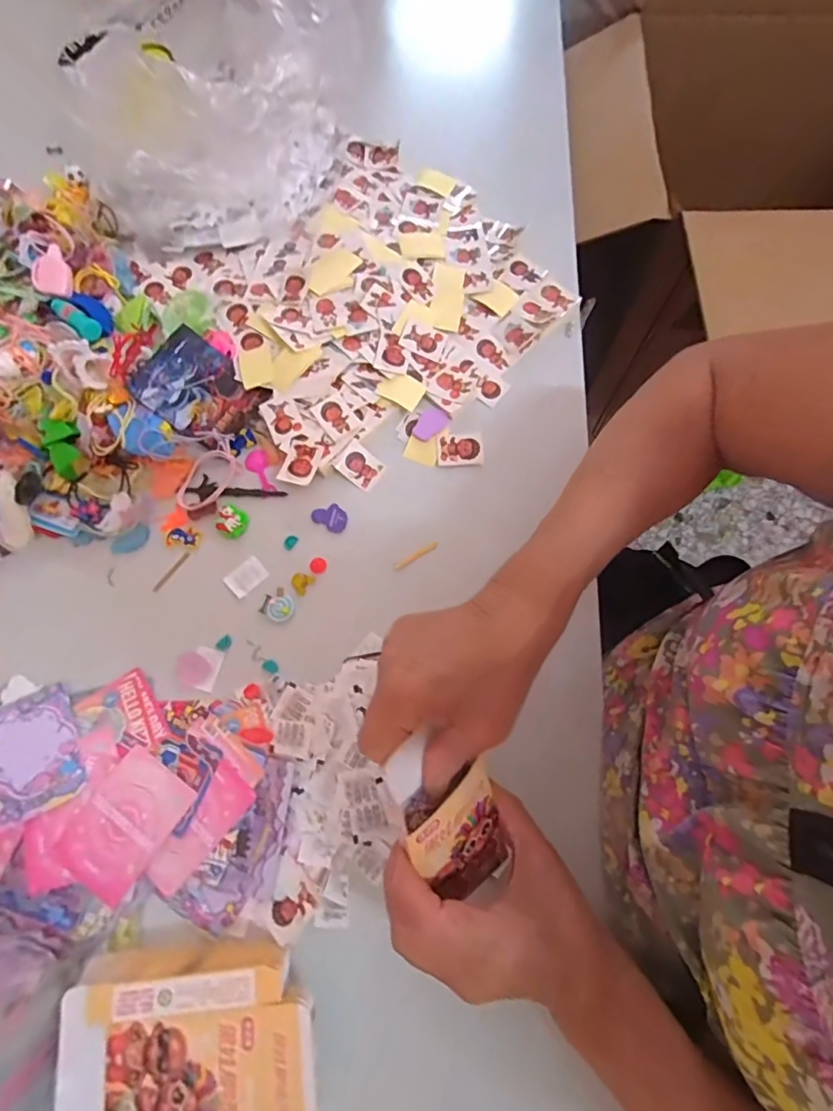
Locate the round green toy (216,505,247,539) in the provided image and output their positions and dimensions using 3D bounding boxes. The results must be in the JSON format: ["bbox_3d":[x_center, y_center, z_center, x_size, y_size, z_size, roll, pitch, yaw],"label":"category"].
[{"bbox_3d":[-0.157,-0.029,0.424,0.028,0.004,0.024,24,73,7],"label":"round green toy"}]

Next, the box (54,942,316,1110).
[{"bbox_3d":[-0.133,0.291,0.304,0.145,0.042,0.087,-8,72,-3],"label":"box"}]

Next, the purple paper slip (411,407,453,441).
[{"bbox_3d":[0.012,-0.120,0.453,0.035,0.004,0.024,-41,77,-13],"label":"purple paper slip"}]

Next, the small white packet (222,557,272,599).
[{"bbox_3d":[-0.141,0.017,0.417,0.031,0.004,0.024,-42,77,-13],"label":"small white packet"}]

